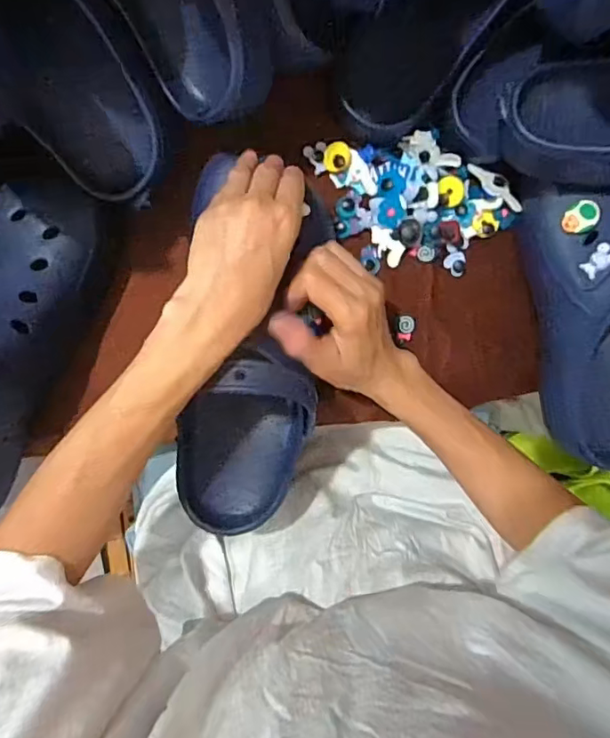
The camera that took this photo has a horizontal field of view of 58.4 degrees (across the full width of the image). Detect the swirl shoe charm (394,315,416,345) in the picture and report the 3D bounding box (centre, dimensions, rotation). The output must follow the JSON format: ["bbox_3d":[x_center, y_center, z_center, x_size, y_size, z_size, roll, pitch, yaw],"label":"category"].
[{"bbox_3d":[0.088,-0.035,0.479,0.016,0.016,0.024,-8,92,-2],"label":"swirl shoe charm"}]

